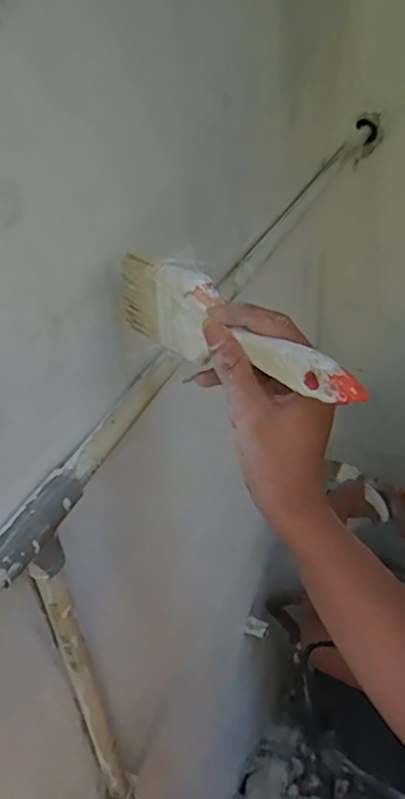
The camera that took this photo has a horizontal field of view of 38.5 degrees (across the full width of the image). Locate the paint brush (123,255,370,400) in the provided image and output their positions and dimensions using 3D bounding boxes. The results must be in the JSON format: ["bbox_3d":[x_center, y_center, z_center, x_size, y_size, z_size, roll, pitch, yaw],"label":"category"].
[{"bbox_3d":[0.012,-0.041,0.365,0.016,0.059,0.203,-30,44,-31],"label":"paint brush"}]

